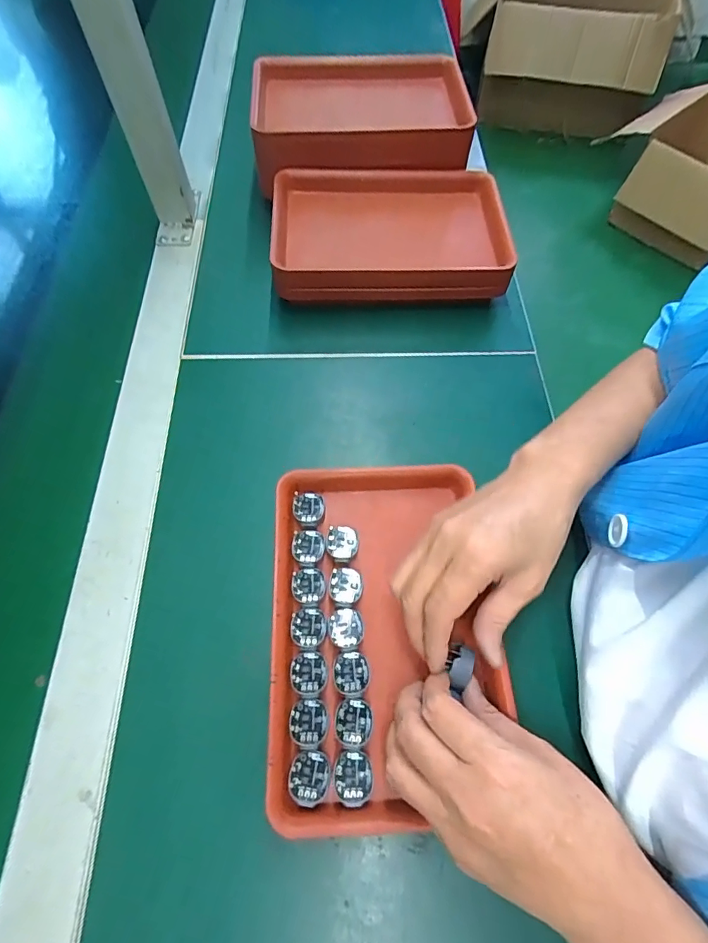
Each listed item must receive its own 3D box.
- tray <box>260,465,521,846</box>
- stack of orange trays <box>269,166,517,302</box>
[{"bbox_3d":[0.020,0.106,0.334,0.152,0.024,0.235,-2,62,-2],"label":"tray"},{"bbox_3d":[0.036,-0.249,0.497,0.231,0.063,0.157,-3,62,-2],"label":"stack of orange trays"}]

